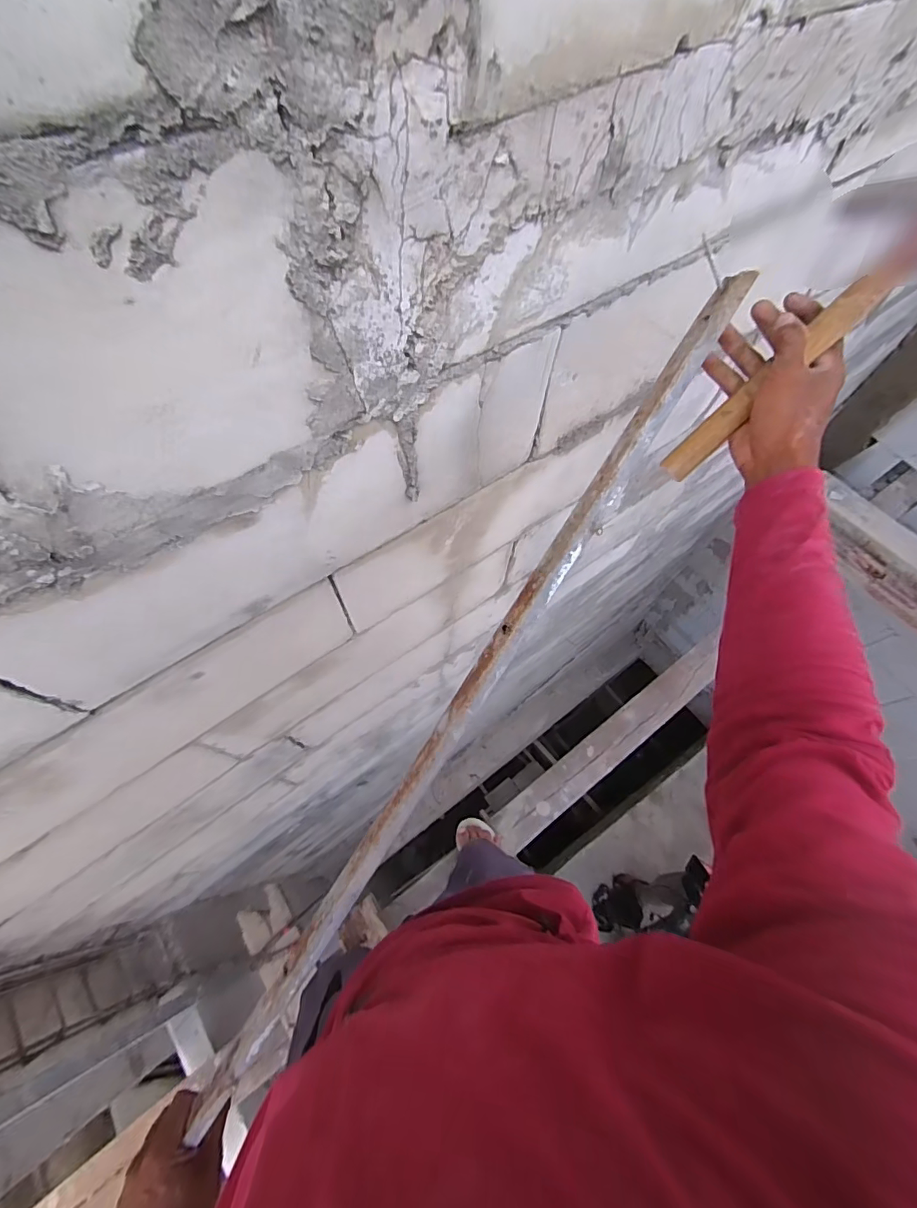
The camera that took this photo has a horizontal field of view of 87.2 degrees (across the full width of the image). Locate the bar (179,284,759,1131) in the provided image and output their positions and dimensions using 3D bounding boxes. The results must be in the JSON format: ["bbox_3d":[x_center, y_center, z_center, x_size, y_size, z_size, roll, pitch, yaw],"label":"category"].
[{"bbox_3d":[0.000,0.103,0.449,0.033,0.023,0.894,33,93,13],"label":"bar"}]

